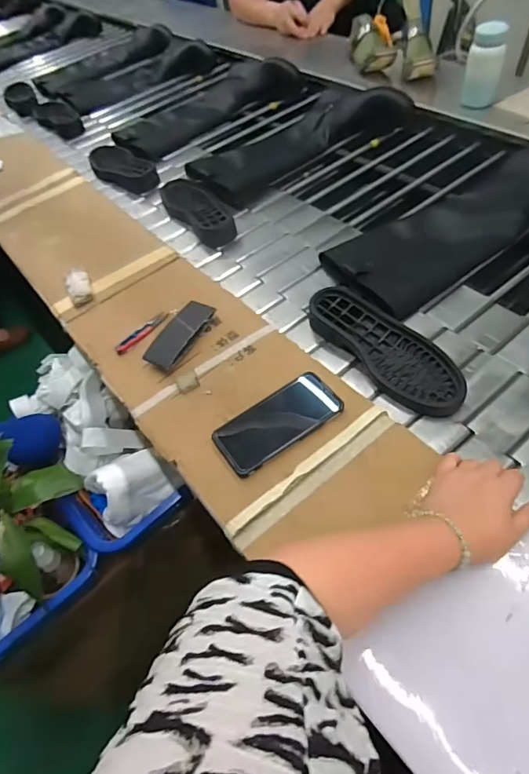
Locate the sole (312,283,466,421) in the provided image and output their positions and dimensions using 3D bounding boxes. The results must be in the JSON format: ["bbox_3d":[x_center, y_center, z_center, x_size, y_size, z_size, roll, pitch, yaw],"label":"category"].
[{"bbox_3d":[0.176,-0.060,0.685,0.096,0.035,0.268,-30,56,-19],"label":"sole"}]

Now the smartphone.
[{"bbox_3d":[0.016,0.044,0.604,0.163,0.008,0.080,-34,59,-11],"label":"smartphone"}]

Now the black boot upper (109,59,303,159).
[{"bbox_3d":[-0.158,-0.752,1.232,0.500,0.109,0.203,-25,55,-16],"label":"black boot upper"}]

